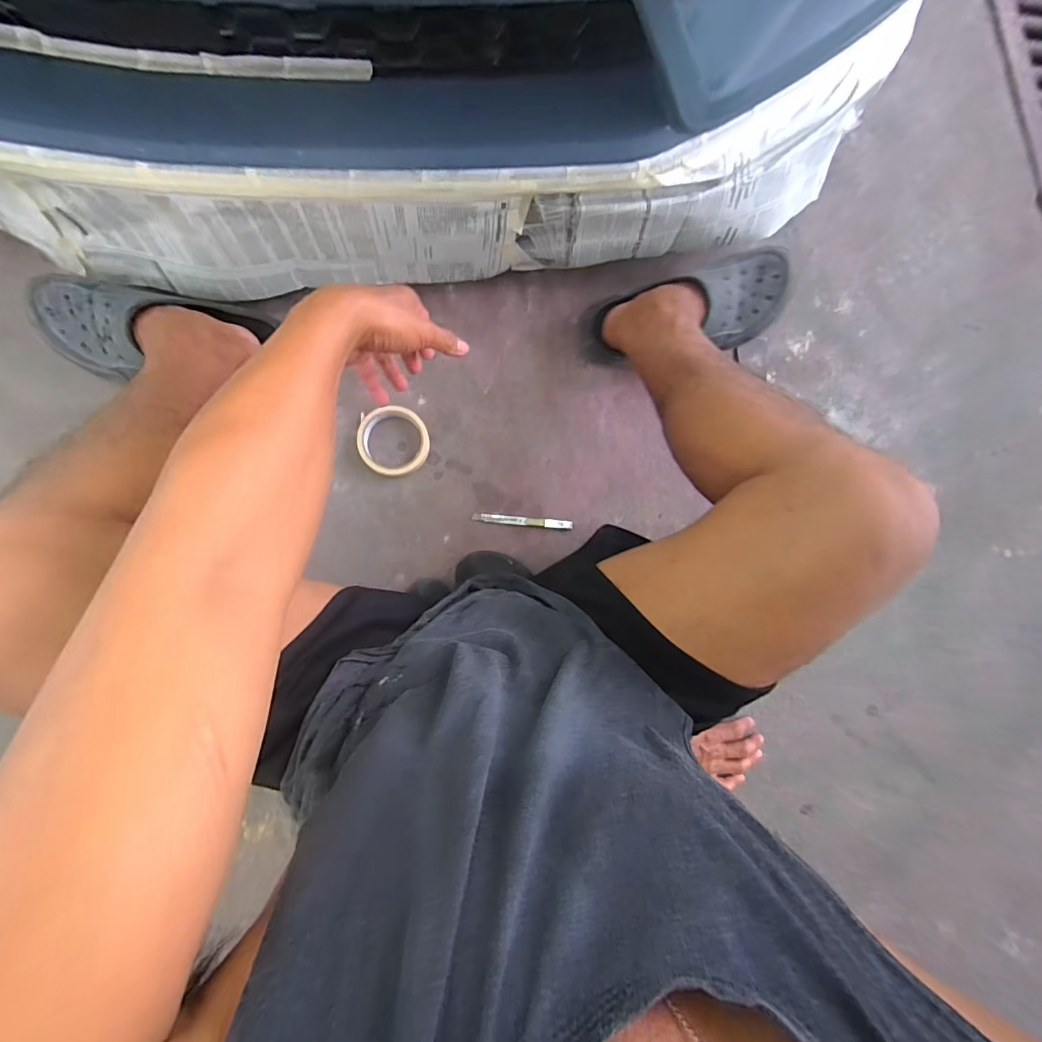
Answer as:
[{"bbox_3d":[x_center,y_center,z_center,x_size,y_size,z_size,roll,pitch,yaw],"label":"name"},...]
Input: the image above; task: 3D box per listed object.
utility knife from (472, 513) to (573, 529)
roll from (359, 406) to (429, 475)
[{"bbox_3d":[0.004,0.000,0.649,0.141,0.008,0.012,4,84,-6],"label":"utility knife"},{"bbox_3d":[-0.174,-0.109,0.633,0.093,0.022,0.092,1,85,-6],"label":"roll"}]

